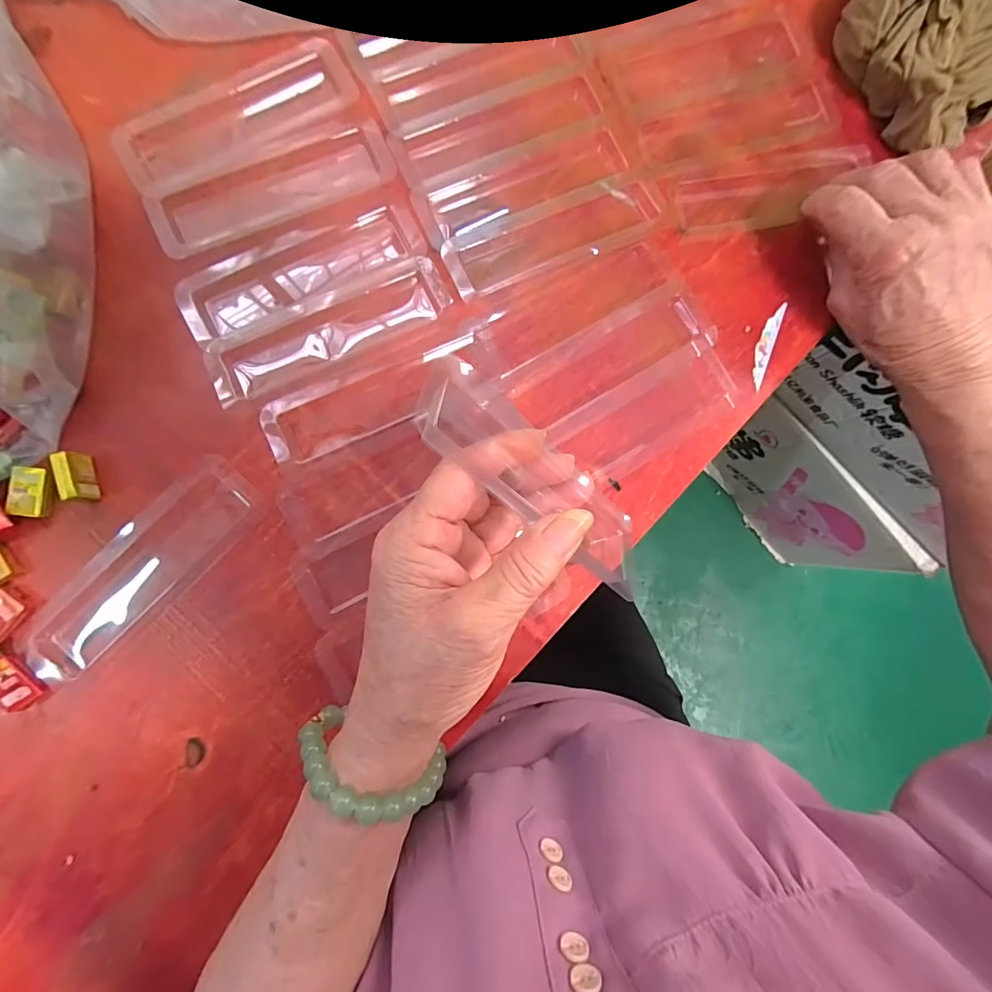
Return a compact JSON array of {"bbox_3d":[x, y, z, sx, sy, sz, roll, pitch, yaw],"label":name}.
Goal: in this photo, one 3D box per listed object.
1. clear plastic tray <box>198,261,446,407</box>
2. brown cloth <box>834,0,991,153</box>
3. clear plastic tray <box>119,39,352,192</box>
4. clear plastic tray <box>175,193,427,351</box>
[{"bbox_3d":[-0.095,-0.096,0.268,0.138,0.011,0.036,-25,87,-6],"label":"clear plastic tray"},{"bbox_3d":[0.283,-0.291,0.293,0.104,0.043,0.125,-25,87,-6],"label":"brown cloth"},{"bbox_3d":[-0.154,-0.227,0.273,0.135,0.010,0.051,-31,88,-6],"label":"clear plastic tray"},{"bbox_3d":[-0.112,-0.136,0.271,0.141,0.012,0.048,-29,88,-6],"label":"clear plastic tray"}]

